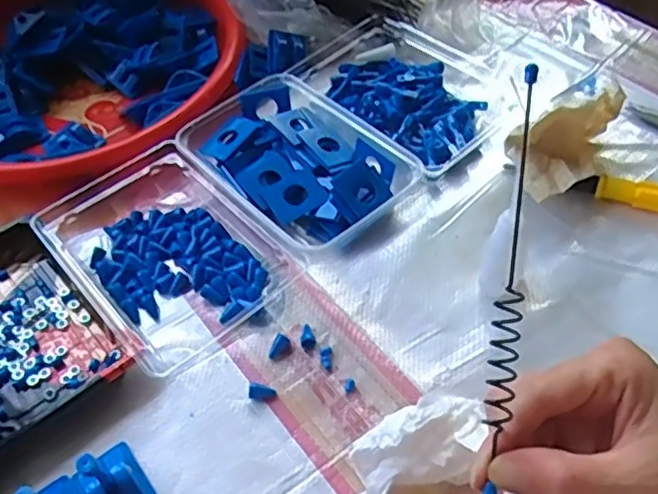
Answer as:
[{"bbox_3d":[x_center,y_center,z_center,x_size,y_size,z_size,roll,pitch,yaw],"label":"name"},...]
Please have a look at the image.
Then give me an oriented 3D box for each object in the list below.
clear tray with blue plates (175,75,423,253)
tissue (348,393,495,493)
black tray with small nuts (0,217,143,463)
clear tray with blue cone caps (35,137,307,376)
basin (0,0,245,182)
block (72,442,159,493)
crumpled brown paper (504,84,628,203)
[{"bbox_3d":[-0.026,-0.061,0.480,0.112,0.035,0.153,-36,56,-21],"label":"clear tray with blue plates"},{"bbox_3d":[0.049,0.106,0.340,0.081,0.036,0.044,-24,53,-13],"label":"tissue"},{"bbox_3d":[-0.207,0.052,0.416,0.102,0.025,0.167,-38,57,-22],"label":"black tray with small nuts"},{"bbox_3d":[-0.119,-0.006,0.450,0.119,0.030,0.176,-37,57,-22],"label":"clear tray with blue cone caps"},{"bbox_3d":[-0.228,-0.171,0.575,0.285,0.062,0.276,-3,51,4],"label":"basin"},{"bbox_3d":[-0.118,0.123,0.341,0.033,0.044,0.040,-33,55,-19],"label":"block"},{"bbox_3d":[0.160,-0.072,0.454,0.058,0.056,0.096,25,58,24],"label":"crumpled brown paper"}]

